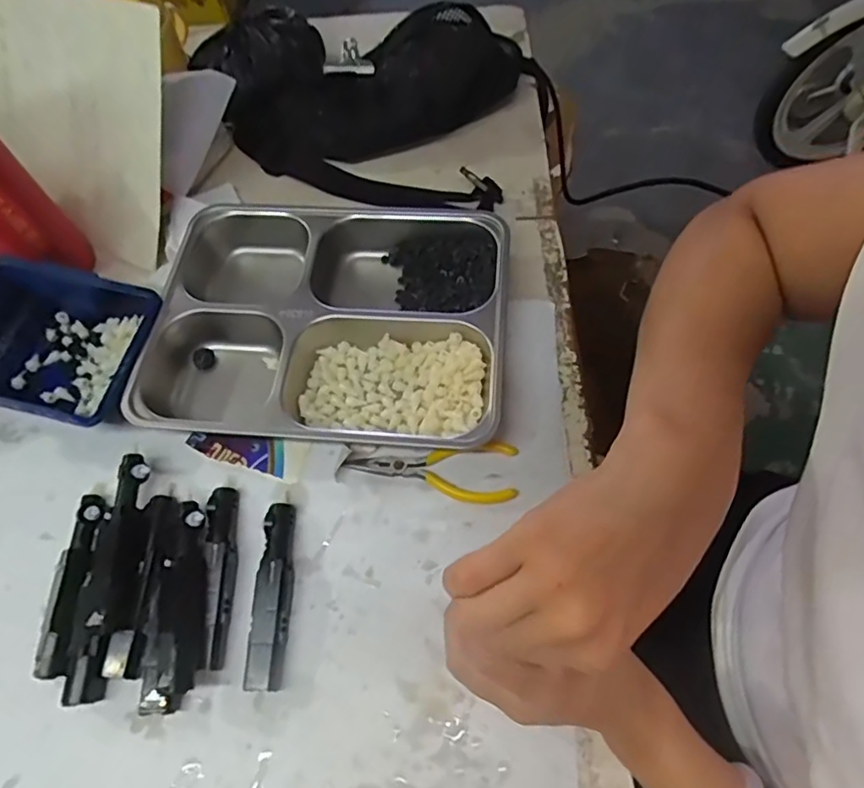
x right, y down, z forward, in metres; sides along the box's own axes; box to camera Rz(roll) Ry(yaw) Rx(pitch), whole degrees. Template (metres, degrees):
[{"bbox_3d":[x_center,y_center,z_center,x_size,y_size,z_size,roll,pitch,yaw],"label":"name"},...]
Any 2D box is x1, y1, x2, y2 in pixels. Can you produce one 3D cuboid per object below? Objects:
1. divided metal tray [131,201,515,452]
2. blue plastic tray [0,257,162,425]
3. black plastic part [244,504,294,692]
[{"bbox_3d":[-0.080,-0.063,0.462,0.269,0.040,0.214,4,65,5],"label":"divided metal tray"},{"bbox_3d":[-0.292,-0.037,0.450,0.139,0.058,0.117,8,65,7],"label":"blue plastic tray"},{"bbox_3d":[-0.109,0.137,0.393,0.024,0.017,0.118,1,64,3],"label":"black plastic part"}]

